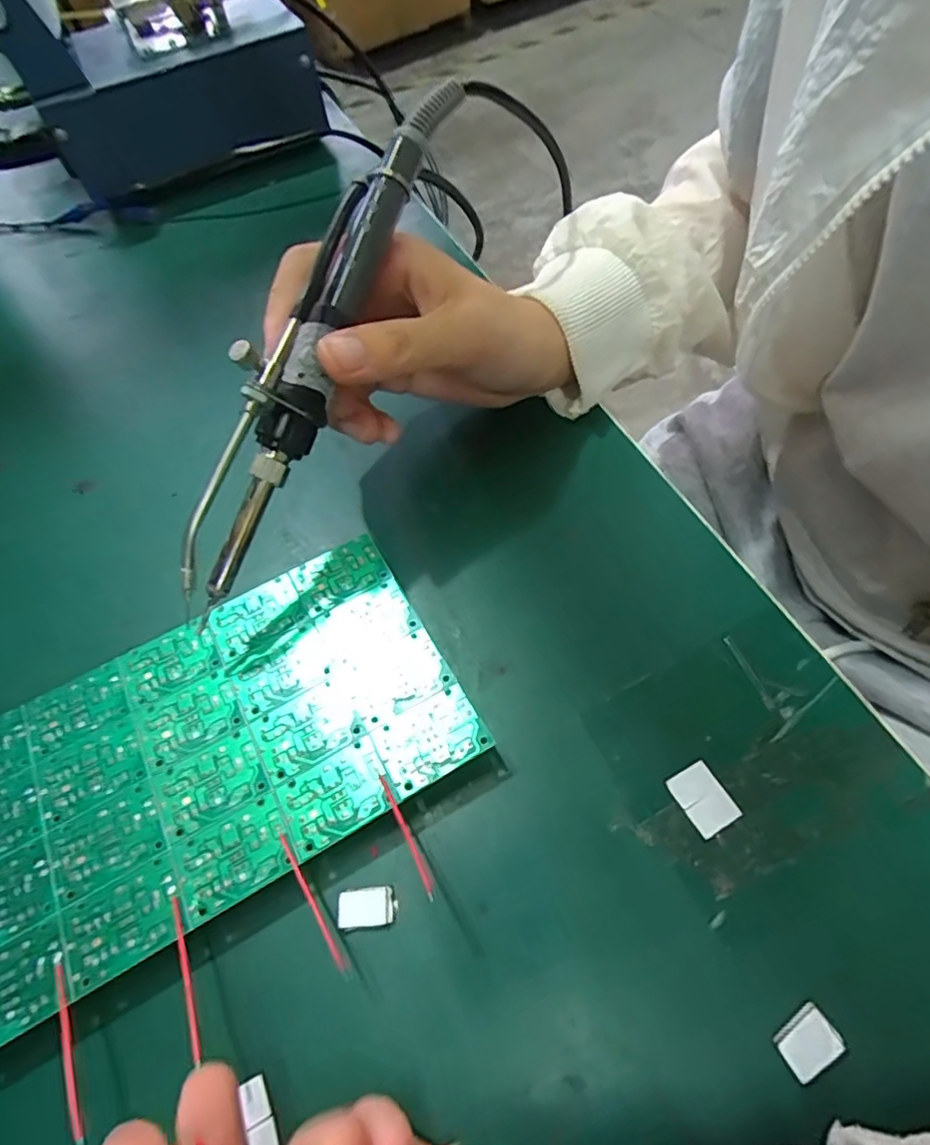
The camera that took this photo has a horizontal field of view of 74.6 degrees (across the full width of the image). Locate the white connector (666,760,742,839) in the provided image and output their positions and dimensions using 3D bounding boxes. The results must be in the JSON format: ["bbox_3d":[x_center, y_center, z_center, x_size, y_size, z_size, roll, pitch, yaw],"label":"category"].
[{"bbox_3d":[0.077,0.072,0.197,0.015,0.004,0.020,-27,59,-9],"label":"white connector"}]

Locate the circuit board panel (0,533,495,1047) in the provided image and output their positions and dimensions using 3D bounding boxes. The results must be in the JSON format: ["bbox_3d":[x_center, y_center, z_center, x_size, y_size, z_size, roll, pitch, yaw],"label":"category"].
[{"bbox_3d":[-0.091,0.061,0.208,0.172,0.004,0.101,-29,60,-11],"label":"circuit board panel"}]

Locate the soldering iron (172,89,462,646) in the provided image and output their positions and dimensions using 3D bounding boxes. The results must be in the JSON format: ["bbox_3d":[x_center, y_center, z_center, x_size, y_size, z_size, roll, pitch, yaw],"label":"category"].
[{"bbox_3d":[-0.052,-0.083,0.203,0.016,0.035,0.195,23,87,19],"label":"soldering iron"}]

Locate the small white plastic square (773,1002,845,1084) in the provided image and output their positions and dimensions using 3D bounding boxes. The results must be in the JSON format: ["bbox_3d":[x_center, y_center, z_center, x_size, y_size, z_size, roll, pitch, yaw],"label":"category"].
[{"bbox_3d":[0.091,0.124,0.162,0.016,0.004,0.011,-31,60,-11],"label":"small white plastic square"}]

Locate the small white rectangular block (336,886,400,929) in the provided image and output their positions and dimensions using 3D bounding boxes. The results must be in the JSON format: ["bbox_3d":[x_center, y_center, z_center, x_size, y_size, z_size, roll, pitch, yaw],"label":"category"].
[{"bbox_3d":[-0.031,0.104,0.189,0.018,0.004,0.011,-9,58,3],"label":"small white rectangular block"}]

